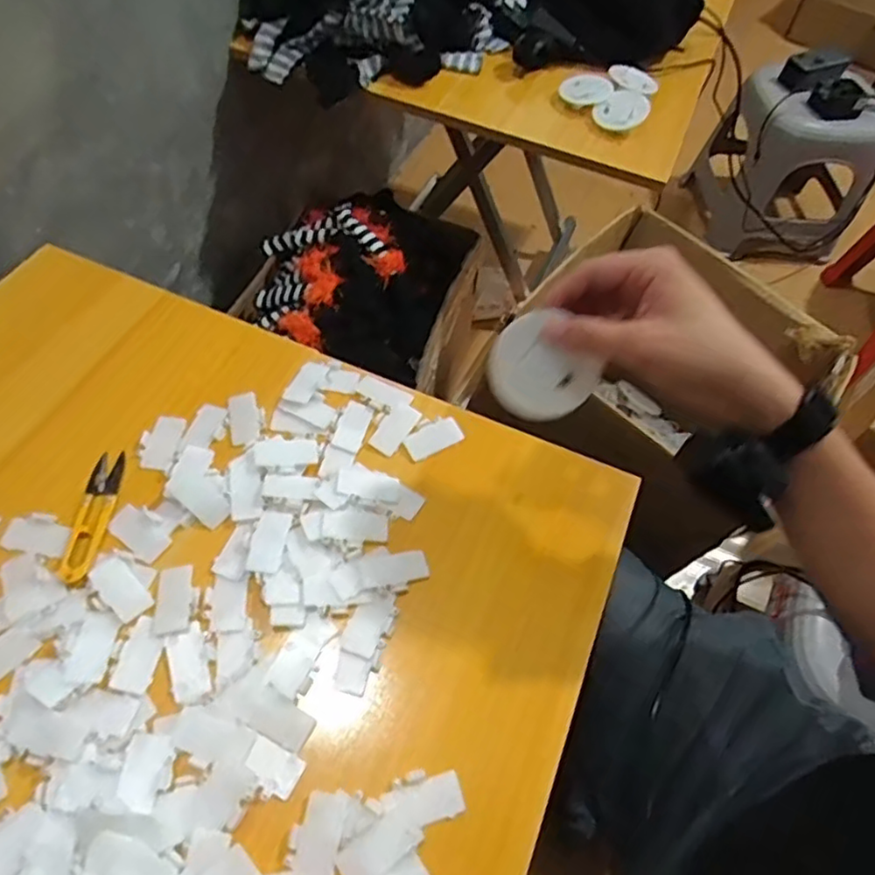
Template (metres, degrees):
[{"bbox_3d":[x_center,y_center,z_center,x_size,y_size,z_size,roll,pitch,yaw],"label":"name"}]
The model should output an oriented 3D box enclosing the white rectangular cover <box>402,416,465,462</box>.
[{"bbox_3d":[-0.003,0.001,0.520,0.048,0.006,0.025,-26,63,-20],"label":"white rectangular cover"}]

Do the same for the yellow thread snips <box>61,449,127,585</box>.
[{"bbox_3d":[-0.249,0.054,0.462,0.024,0.004,0.103,1,57,-4],"label":"yellow thread snips"}]

